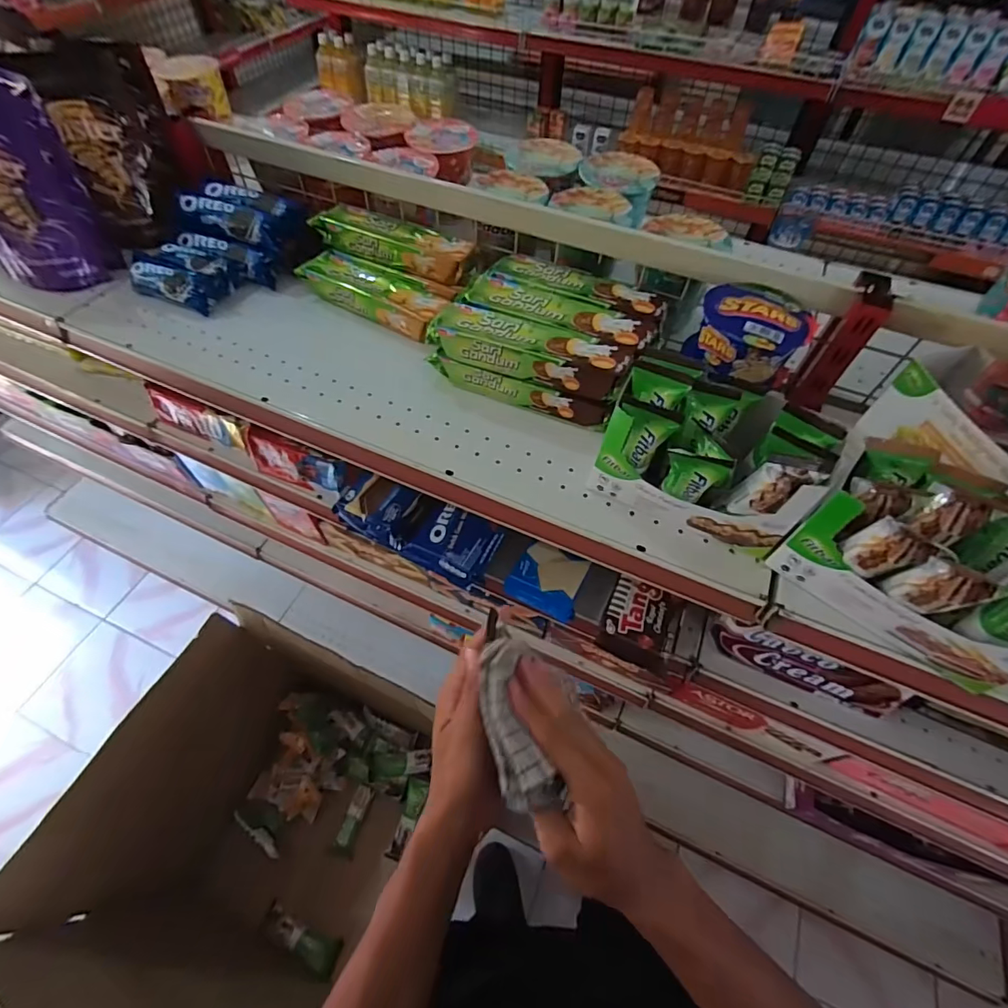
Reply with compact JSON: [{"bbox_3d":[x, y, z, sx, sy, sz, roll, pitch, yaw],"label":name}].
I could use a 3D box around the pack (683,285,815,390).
[{"bbox_3d":[0.253,-0.177,0.510,0.101,0.056,0.096,23,59,13],"label":"pack"}]

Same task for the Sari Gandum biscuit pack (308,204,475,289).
[{"bbox_3d":[-0.144,-0.345,0.646,0.216,0.041,0.057,22,59,13],"label":"Sari Gandum biscuit pack"}]

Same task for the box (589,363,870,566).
[{"bbox_3d":[0.179,-0.032,0.443,0.174,0.134,0.086,19,58,11],"label":"box"}]

